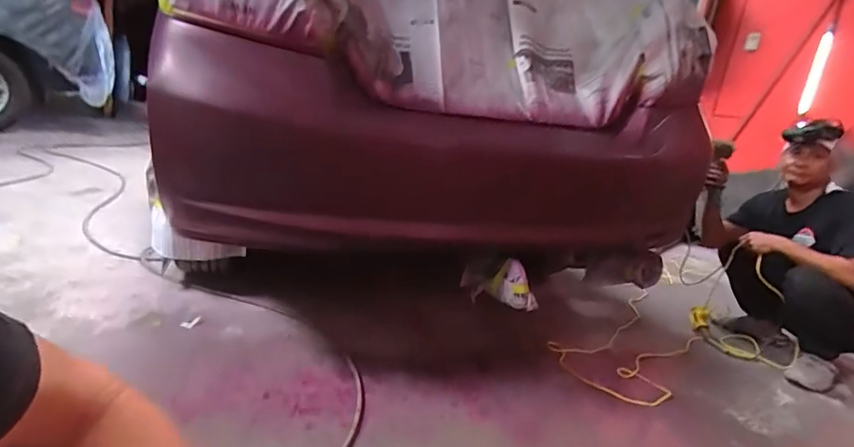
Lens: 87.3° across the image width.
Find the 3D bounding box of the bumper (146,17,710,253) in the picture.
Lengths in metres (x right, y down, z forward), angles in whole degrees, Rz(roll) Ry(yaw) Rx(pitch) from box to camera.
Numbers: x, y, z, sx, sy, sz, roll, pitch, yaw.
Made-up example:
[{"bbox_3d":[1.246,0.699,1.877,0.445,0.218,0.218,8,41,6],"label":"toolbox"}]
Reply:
[{"bbox_3d":[0.066,-0.144,1.088,1.327,0.394,0.264,4,15,-18],"label":"bumper"}]

